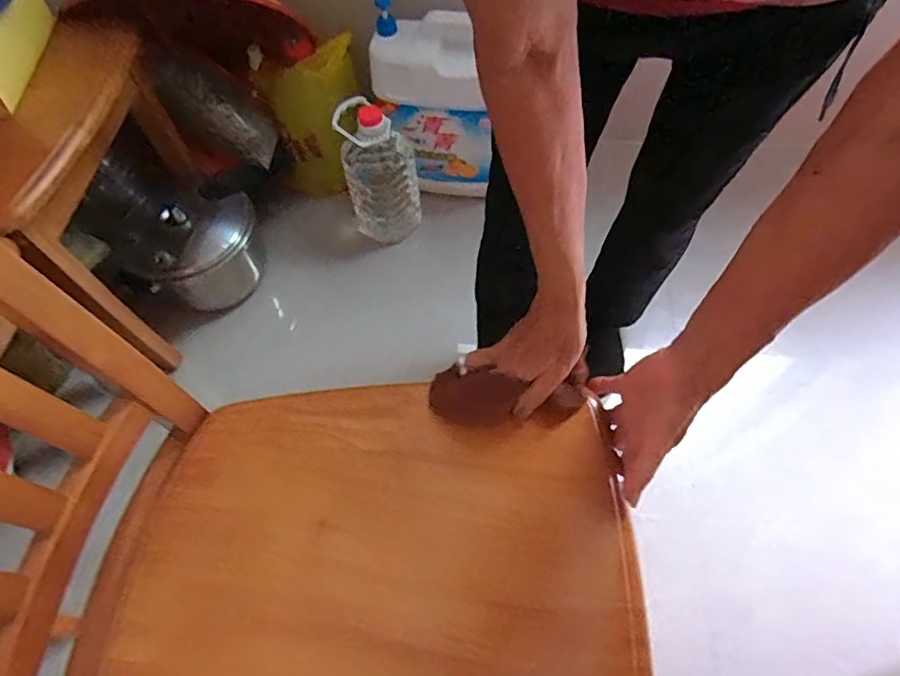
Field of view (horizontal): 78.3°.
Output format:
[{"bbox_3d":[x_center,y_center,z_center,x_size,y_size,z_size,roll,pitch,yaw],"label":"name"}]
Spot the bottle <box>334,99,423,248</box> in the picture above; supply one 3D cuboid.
[{"bbox_3d":[-0.131,-0.301,1.060,0.128,0.267,0.127,-2,60,3],"label":"bottle"}]

